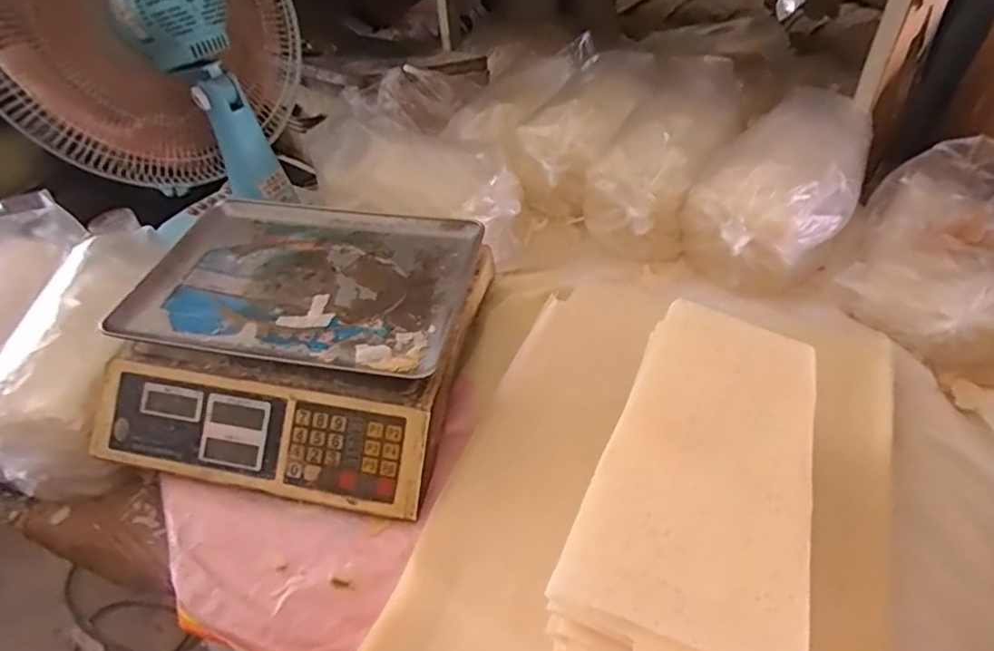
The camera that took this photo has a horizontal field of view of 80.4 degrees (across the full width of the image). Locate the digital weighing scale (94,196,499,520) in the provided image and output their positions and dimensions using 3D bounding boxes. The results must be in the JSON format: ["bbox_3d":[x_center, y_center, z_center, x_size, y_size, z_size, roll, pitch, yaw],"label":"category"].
[{"bbox_3d":[-0.203,0.008,0.623,0.330,0.099,0.330,5,45,12],"label":"digital weighing scale"}]

